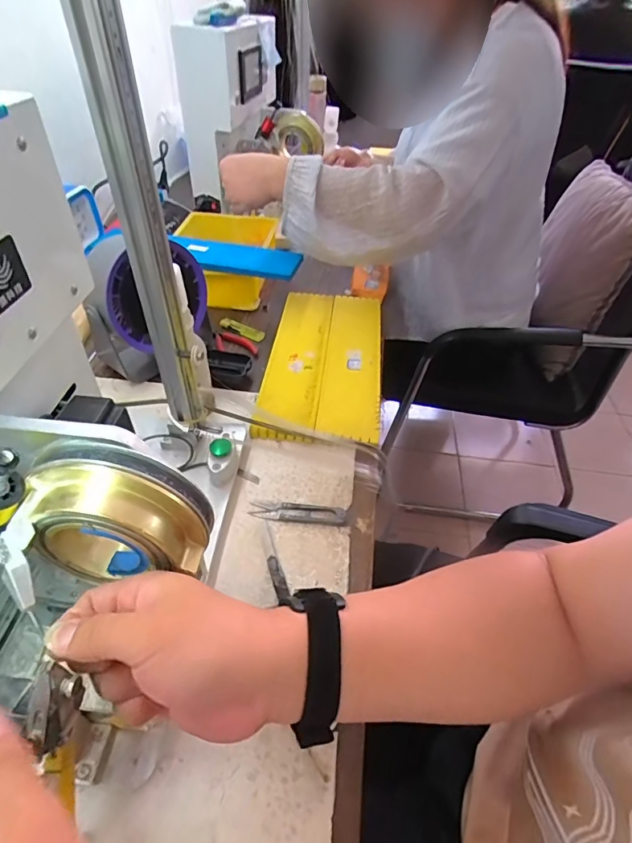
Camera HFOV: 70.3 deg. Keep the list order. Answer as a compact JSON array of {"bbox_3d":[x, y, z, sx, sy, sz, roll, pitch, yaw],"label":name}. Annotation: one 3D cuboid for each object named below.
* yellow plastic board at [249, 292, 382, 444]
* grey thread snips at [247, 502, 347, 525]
[{"bbox_3d":[0.016,-0.105,0.666,0.159,0.023,0.337,6,45,2],"label":"yellow plastic board"},{"bbox_3d":[-0.019,0.098,0.486,0.101,0.007,0.021,5,45,1],"label":"grey thread snips"}]

